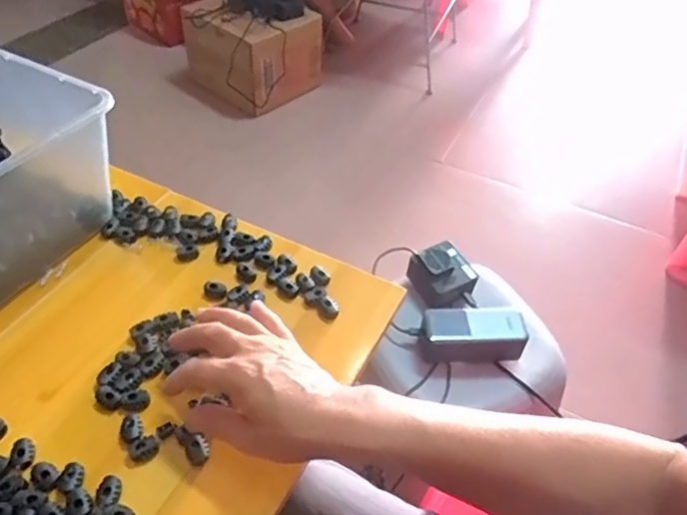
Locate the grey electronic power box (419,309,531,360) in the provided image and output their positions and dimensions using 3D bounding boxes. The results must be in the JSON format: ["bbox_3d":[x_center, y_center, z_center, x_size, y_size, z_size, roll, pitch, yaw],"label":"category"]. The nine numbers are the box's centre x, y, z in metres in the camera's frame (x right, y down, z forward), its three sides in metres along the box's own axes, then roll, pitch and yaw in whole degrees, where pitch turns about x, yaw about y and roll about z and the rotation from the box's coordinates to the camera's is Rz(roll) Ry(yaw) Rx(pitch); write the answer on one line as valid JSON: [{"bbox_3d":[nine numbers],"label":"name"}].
[{"bbox_3d":[0.170,0.101,0.747,0.131,0.049,0.059,4,46,1],"label":"grey electronic power box"}]

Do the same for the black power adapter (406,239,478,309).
[{"bbox_3d":[0.146,0.027,0.816,0.071,0.058,0.083,-26,53,-25],"label":"black power adapter"}]

